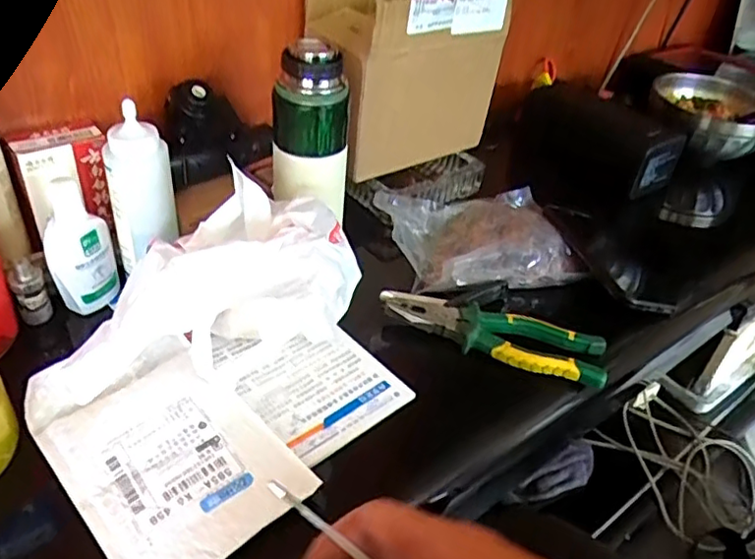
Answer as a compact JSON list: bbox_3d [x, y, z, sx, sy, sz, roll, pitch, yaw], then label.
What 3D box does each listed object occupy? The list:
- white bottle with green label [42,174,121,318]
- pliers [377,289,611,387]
[{"bbox_3d":[-0.252,-0.028,0.530,0.052,0.111,0.033,-13,41,-21],"label":"white bottle with green label"},{"bbox_3d":[0.099,0.048,0.558,0.200,0.021,0.050,13,39,10],"label":"pliers"}]

